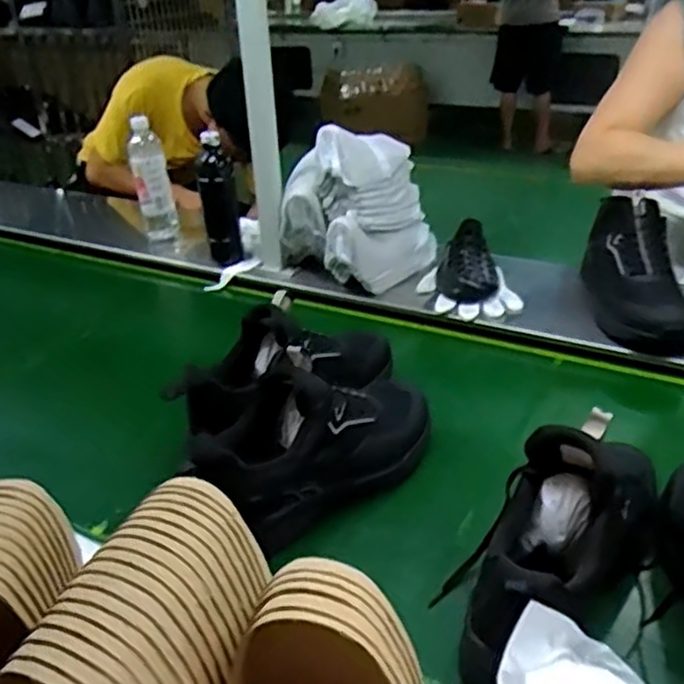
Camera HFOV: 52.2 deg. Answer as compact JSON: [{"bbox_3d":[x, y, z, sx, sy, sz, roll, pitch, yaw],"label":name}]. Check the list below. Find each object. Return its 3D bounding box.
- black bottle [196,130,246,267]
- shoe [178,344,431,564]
[{"bbox_3d":[-0.216,-0.248,1.232,0.060,0.237,0.060,-8,30,-9],"label":"black bottle"},{"bbox_3d":[-0.018,0.089,0.698,0.265,0.147,0.085,-25,36,-32],"label":"shoe"}]

